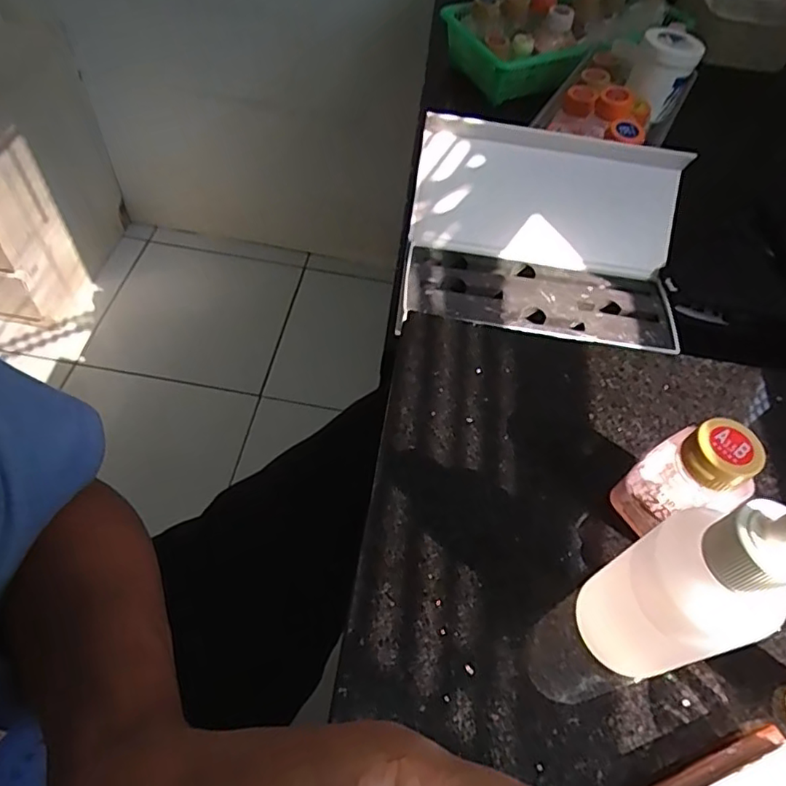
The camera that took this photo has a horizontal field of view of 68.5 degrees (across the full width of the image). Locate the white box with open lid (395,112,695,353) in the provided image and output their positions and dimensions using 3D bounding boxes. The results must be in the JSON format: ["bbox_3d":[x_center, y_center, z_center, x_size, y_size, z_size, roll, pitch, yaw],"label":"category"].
[{"bbox_3d":[0.122,-0.126,0.467,0.217,0.046,0.162,8,81,0],"label":"white box with open lid"}]

